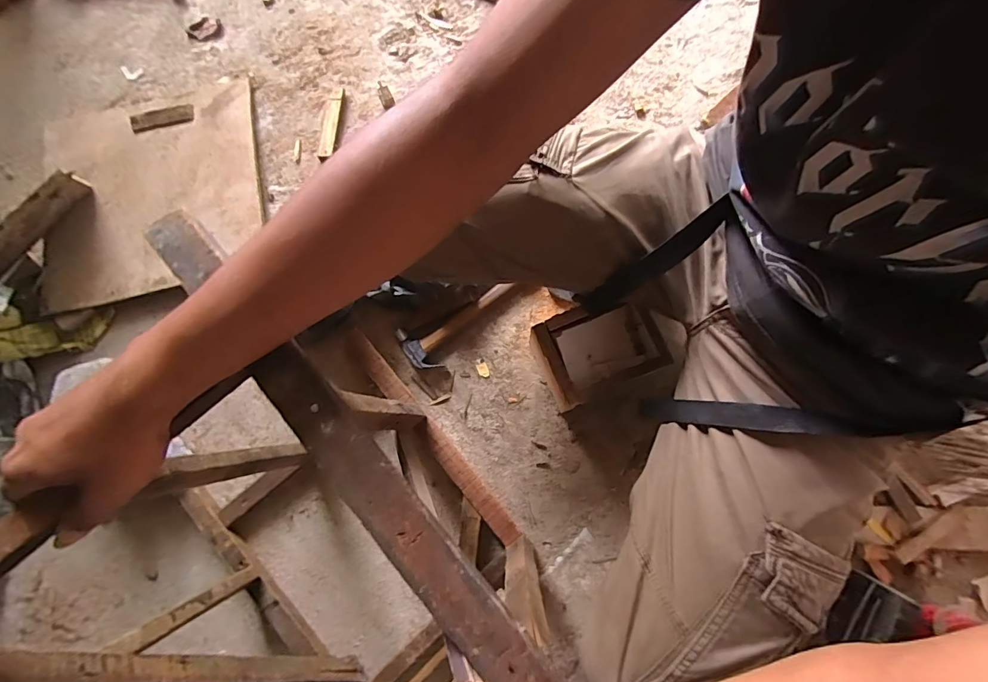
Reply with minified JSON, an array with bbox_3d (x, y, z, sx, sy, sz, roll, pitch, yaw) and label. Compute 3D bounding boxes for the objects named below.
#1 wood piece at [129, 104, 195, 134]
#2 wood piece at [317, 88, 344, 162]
[{"bbox_3d":[-0.597,-0.400,0.796,0.110,0.011,0.042,-11,79,-1],"label":"wood piece"},{"bbox_3d":[-0.289,-0.387,0.783,0.029,0.009,0.130,6,79,2],"label":"wood piece"}]

